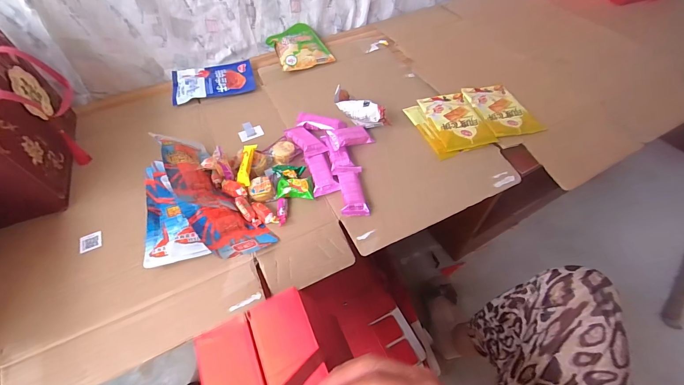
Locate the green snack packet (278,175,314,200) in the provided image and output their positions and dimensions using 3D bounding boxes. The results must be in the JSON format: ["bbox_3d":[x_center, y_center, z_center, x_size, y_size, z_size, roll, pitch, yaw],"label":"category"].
[{"bbox_3d":[-0.079,-0.007,0.537,0.060,0.026,0.040,-5,52,-1],"label":"green snack packet"}]

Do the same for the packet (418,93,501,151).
[{"bbox_3d":[0.221,-0.143,0.628,0.101,0.015,0.149,-13,53,-7],"label":"packet"}]

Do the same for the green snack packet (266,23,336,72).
[{"bbox_3d":[-0.104,-0.353,0.778,0.122,0.039,0.141,-22,54,-14],"label":"green snack packet"}]

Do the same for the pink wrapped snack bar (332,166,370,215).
[{"bbox_3d":[0.015,-0.002,0.533,0.045,0.026,0.094,-8,52,-3],"label":"pink wrapped snack bar"}]

